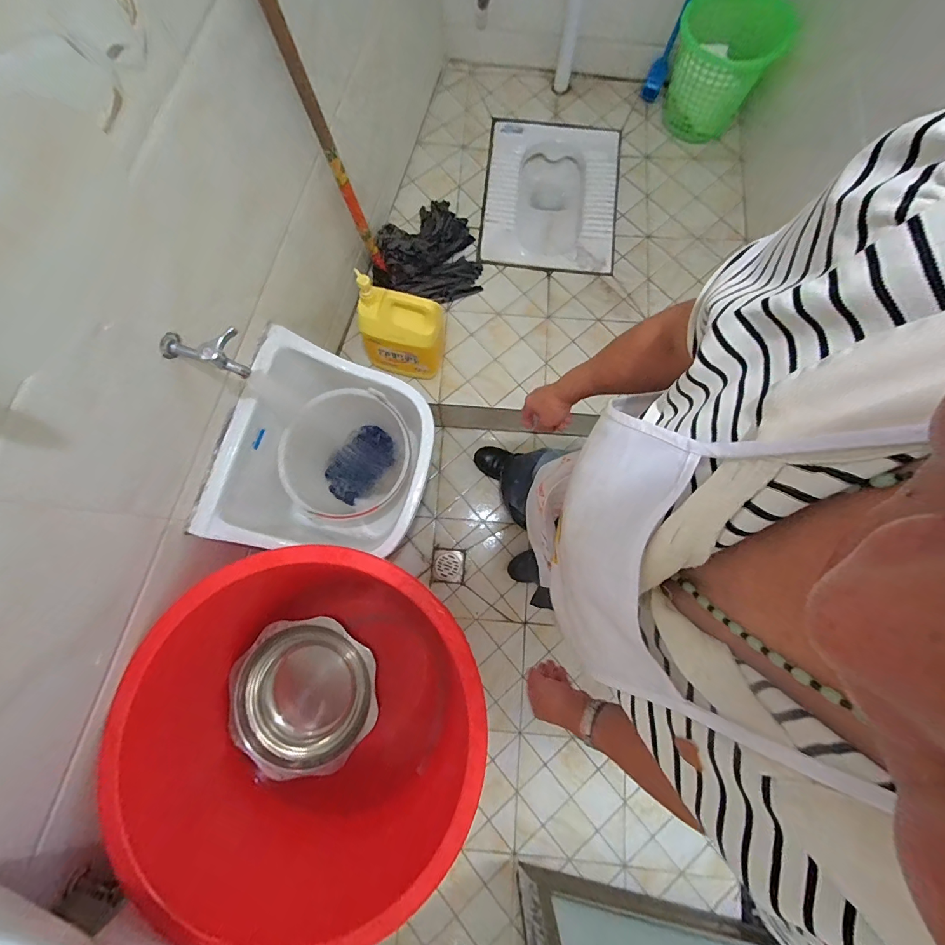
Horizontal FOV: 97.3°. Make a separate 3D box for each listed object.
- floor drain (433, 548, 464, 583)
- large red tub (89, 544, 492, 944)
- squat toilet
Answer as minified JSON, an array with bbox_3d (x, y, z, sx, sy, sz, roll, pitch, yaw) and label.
[{"bbox_3d":[-0.075,0.290,1.298,0.094,0.006,0.100,7,78,0],"label":"floor drain"},{"bbox_3d":[-0.334,0.537,0.927,0.718,0.469,0.689,0,78,-2],"label":"large red tub"},{"bbox_3d":[0.257,-0.897,1.454,0.431,0.227,0.522,7,78,0],"label":"squat toilet"}]

